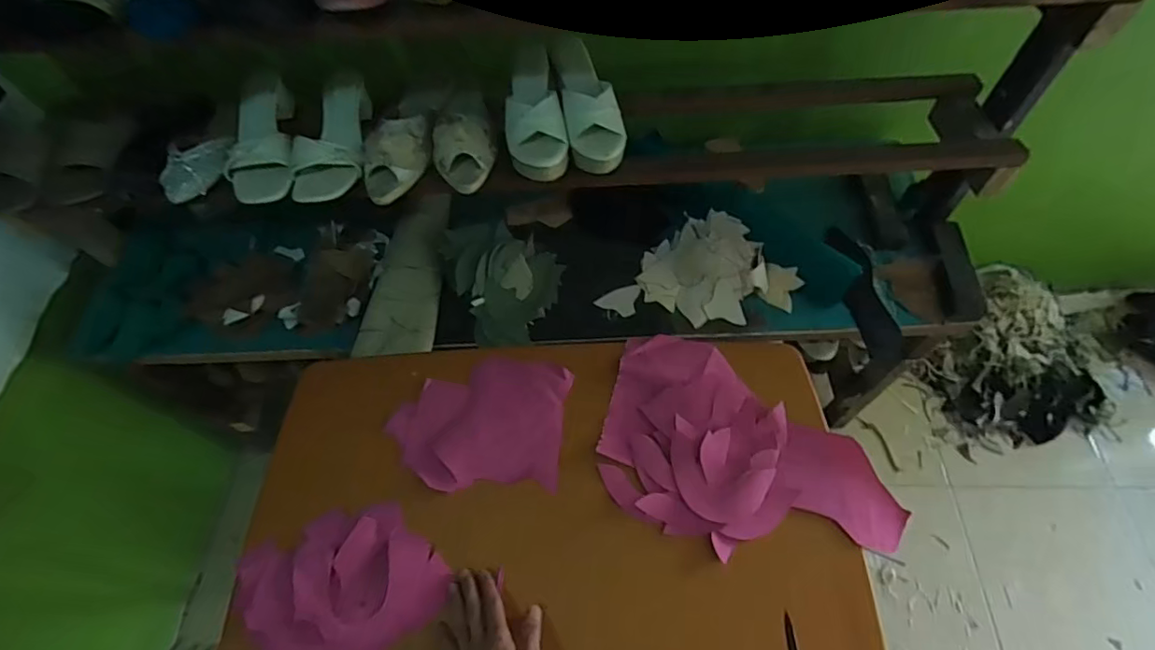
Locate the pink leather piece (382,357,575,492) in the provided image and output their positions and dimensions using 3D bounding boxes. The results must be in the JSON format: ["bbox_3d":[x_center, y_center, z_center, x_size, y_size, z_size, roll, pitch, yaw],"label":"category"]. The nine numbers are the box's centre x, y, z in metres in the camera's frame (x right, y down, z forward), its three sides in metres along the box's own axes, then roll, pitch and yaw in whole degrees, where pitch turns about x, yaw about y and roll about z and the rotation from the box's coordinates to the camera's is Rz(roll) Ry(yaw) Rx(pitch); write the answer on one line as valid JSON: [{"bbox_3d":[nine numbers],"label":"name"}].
[{"bbox_3d":[-0.131,0.130,0.745,0.222,0.016,0.182,5,59,6],"label":"pink leather piece"}]

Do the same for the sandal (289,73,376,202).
[{"bbox_3d":[-0.355,-0.285,0.795,0.094,0.057,0.243,-5,59,0],"label":"sandal"}]

